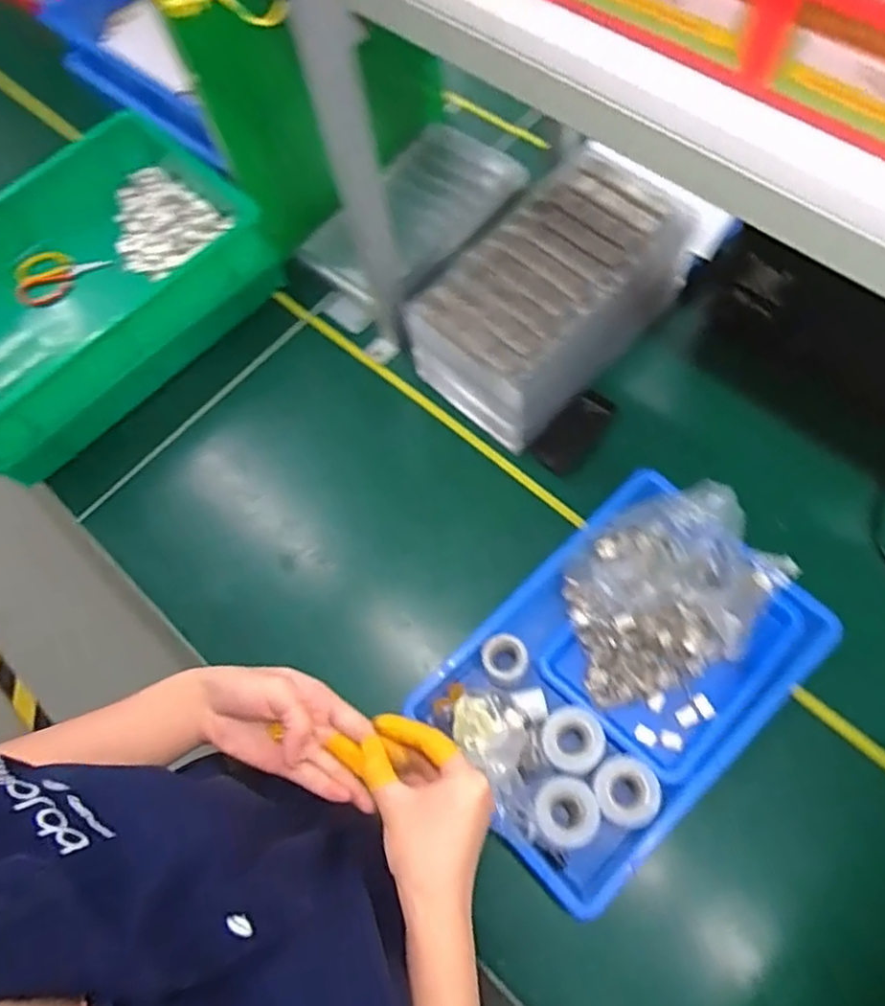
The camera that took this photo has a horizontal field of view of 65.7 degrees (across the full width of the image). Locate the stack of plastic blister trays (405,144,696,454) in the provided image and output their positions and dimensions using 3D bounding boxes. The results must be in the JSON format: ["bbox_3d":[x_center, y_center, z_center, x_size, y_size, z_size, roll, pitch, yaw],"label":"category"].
[{"bbox_3d":[0.124,-0.228,0.806,0.173,0.169,0.287,42,74,16],"label":"stack of plastic blister trays"}]

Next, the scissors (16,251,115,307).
[{"bbox_3d":[-0.503,-0.308,0.915,0.124,0.017,0.080,-15,68,-5],"label":"scissors"}]

